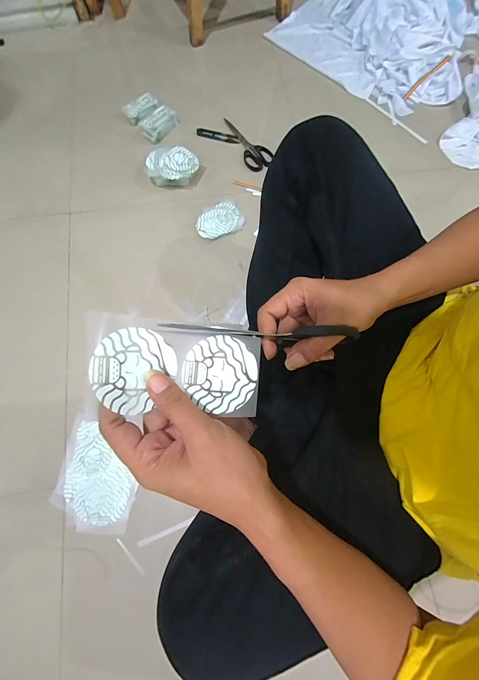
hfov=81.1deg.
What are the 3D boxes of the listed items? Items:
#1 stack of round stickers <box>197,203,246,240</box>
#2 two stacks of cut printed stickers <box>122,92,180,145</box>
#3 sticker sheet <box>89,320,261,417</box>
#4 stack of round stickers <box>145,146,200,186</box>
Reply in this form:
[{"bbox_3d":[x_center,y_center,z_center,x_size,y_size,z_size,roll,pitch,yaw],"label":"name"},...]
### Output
[{"bbox_3d":[-0.048,-0.278,0.662,0.108,0.013,0.079,-29,76,-9],"label":"stack of round stickers"},{"bbox_3d":[-0.236,-0.589,0.738,0.091,0.045,0.133,-39,77,-11],"label":"two stacks of cut printed stickers"},{"bbox_3d":[-0.046,0.026,0.236,0.135,0.021,0.068,9,72,-22],"label":"sticker sheet"},{"bbox_3d":[-0.160,-0.415,0.678,0.124,0.053,0.090,-5,73,-2],"label":"stack of round stickers"}]

